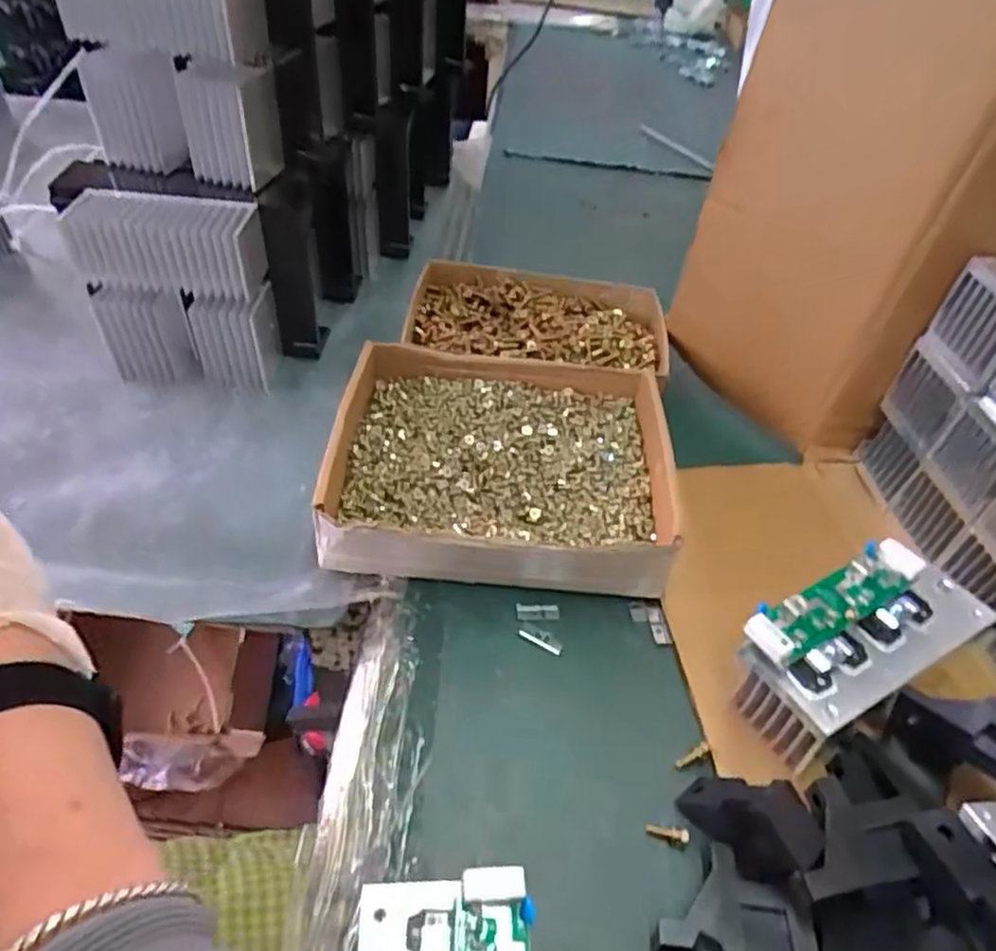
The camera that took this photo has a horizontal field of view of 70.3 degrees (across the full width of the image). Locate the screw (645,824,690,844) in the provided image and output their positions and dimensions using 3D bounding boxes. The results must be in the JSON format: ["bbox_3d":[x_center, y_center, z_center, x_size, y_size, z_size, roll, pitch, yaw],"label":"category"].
[{"bbox_3d":[0.080,0.169,0.333,0.020,0.004,0.006,7,48,10],"label":"screw"}]

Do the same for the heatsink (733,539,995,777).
[{"bbox_3d":[0.186,0.087,0.368,0.130,0.057,0.061,-20,49,-23],"label":"heatsink"}]

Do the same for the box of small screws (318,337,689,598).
[{"bbox_3d":[0.003,-0.017,0.466,0.209,0.046,0.189,4,48,7],"label":"box of small screws"}]

